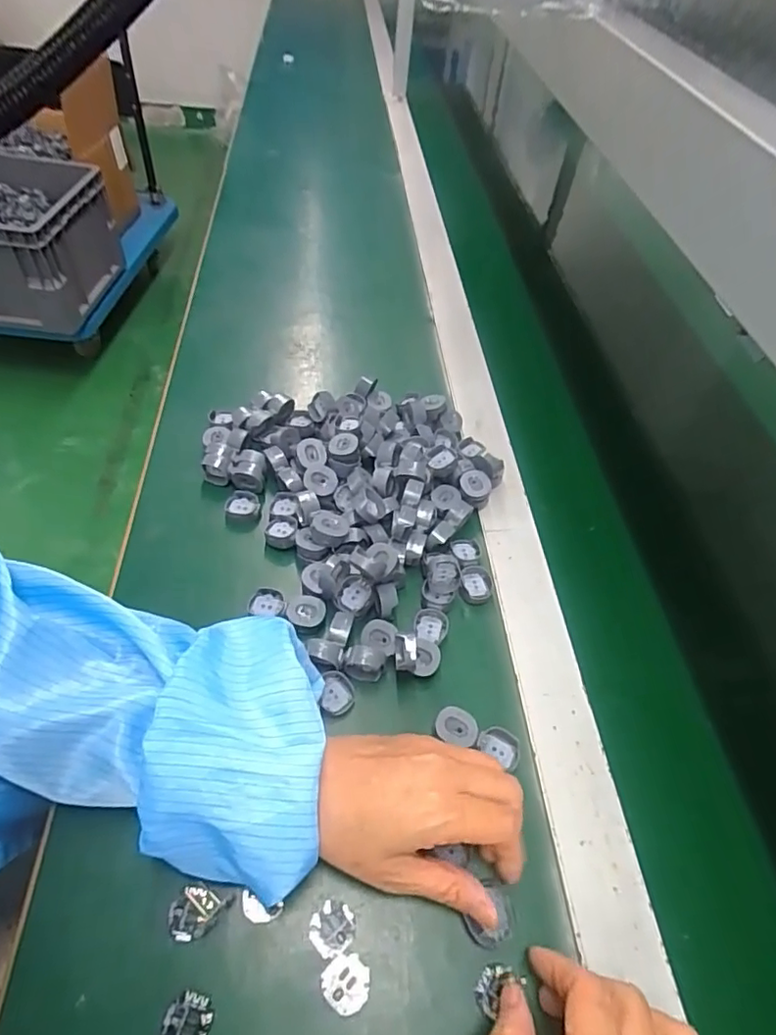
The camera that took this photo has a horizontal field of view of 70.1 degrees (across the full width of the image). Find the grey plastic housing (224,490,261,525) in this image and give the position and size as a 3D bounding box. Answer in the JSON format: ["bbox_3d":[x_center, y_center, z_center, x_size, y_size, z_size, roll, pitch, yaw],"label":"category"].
[{"bbox_3d":[-0.124,-0.008,0.474,0.029,0.015,0.032,-6,52,-11],"label":"grey plastic housing"}]

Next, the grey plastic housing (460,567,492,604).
[{"bbox_3d":[0.070,0.053,0.440,0.025,0.011,0.029,13,51,4],"label":"grey plastic housing"}]

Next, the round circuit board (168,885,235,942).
[{"bbox_3d":[-0.104,0.214,0.299,0.024,0.004,0.027,34,55,20],"label":"round circuit board"}]

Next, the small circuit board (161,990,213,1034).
[{"bbox_3d":[-0.099,0.249,0.271,0.022,0.004,0.025,14,51,5],"label":"small circuit board"}]

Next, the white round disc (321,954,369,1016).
[{"bbox_3d":[-0.022,0.241,0.286,0.024,0.004,0.023,3,51,-4],"label":"white round disc"}]

